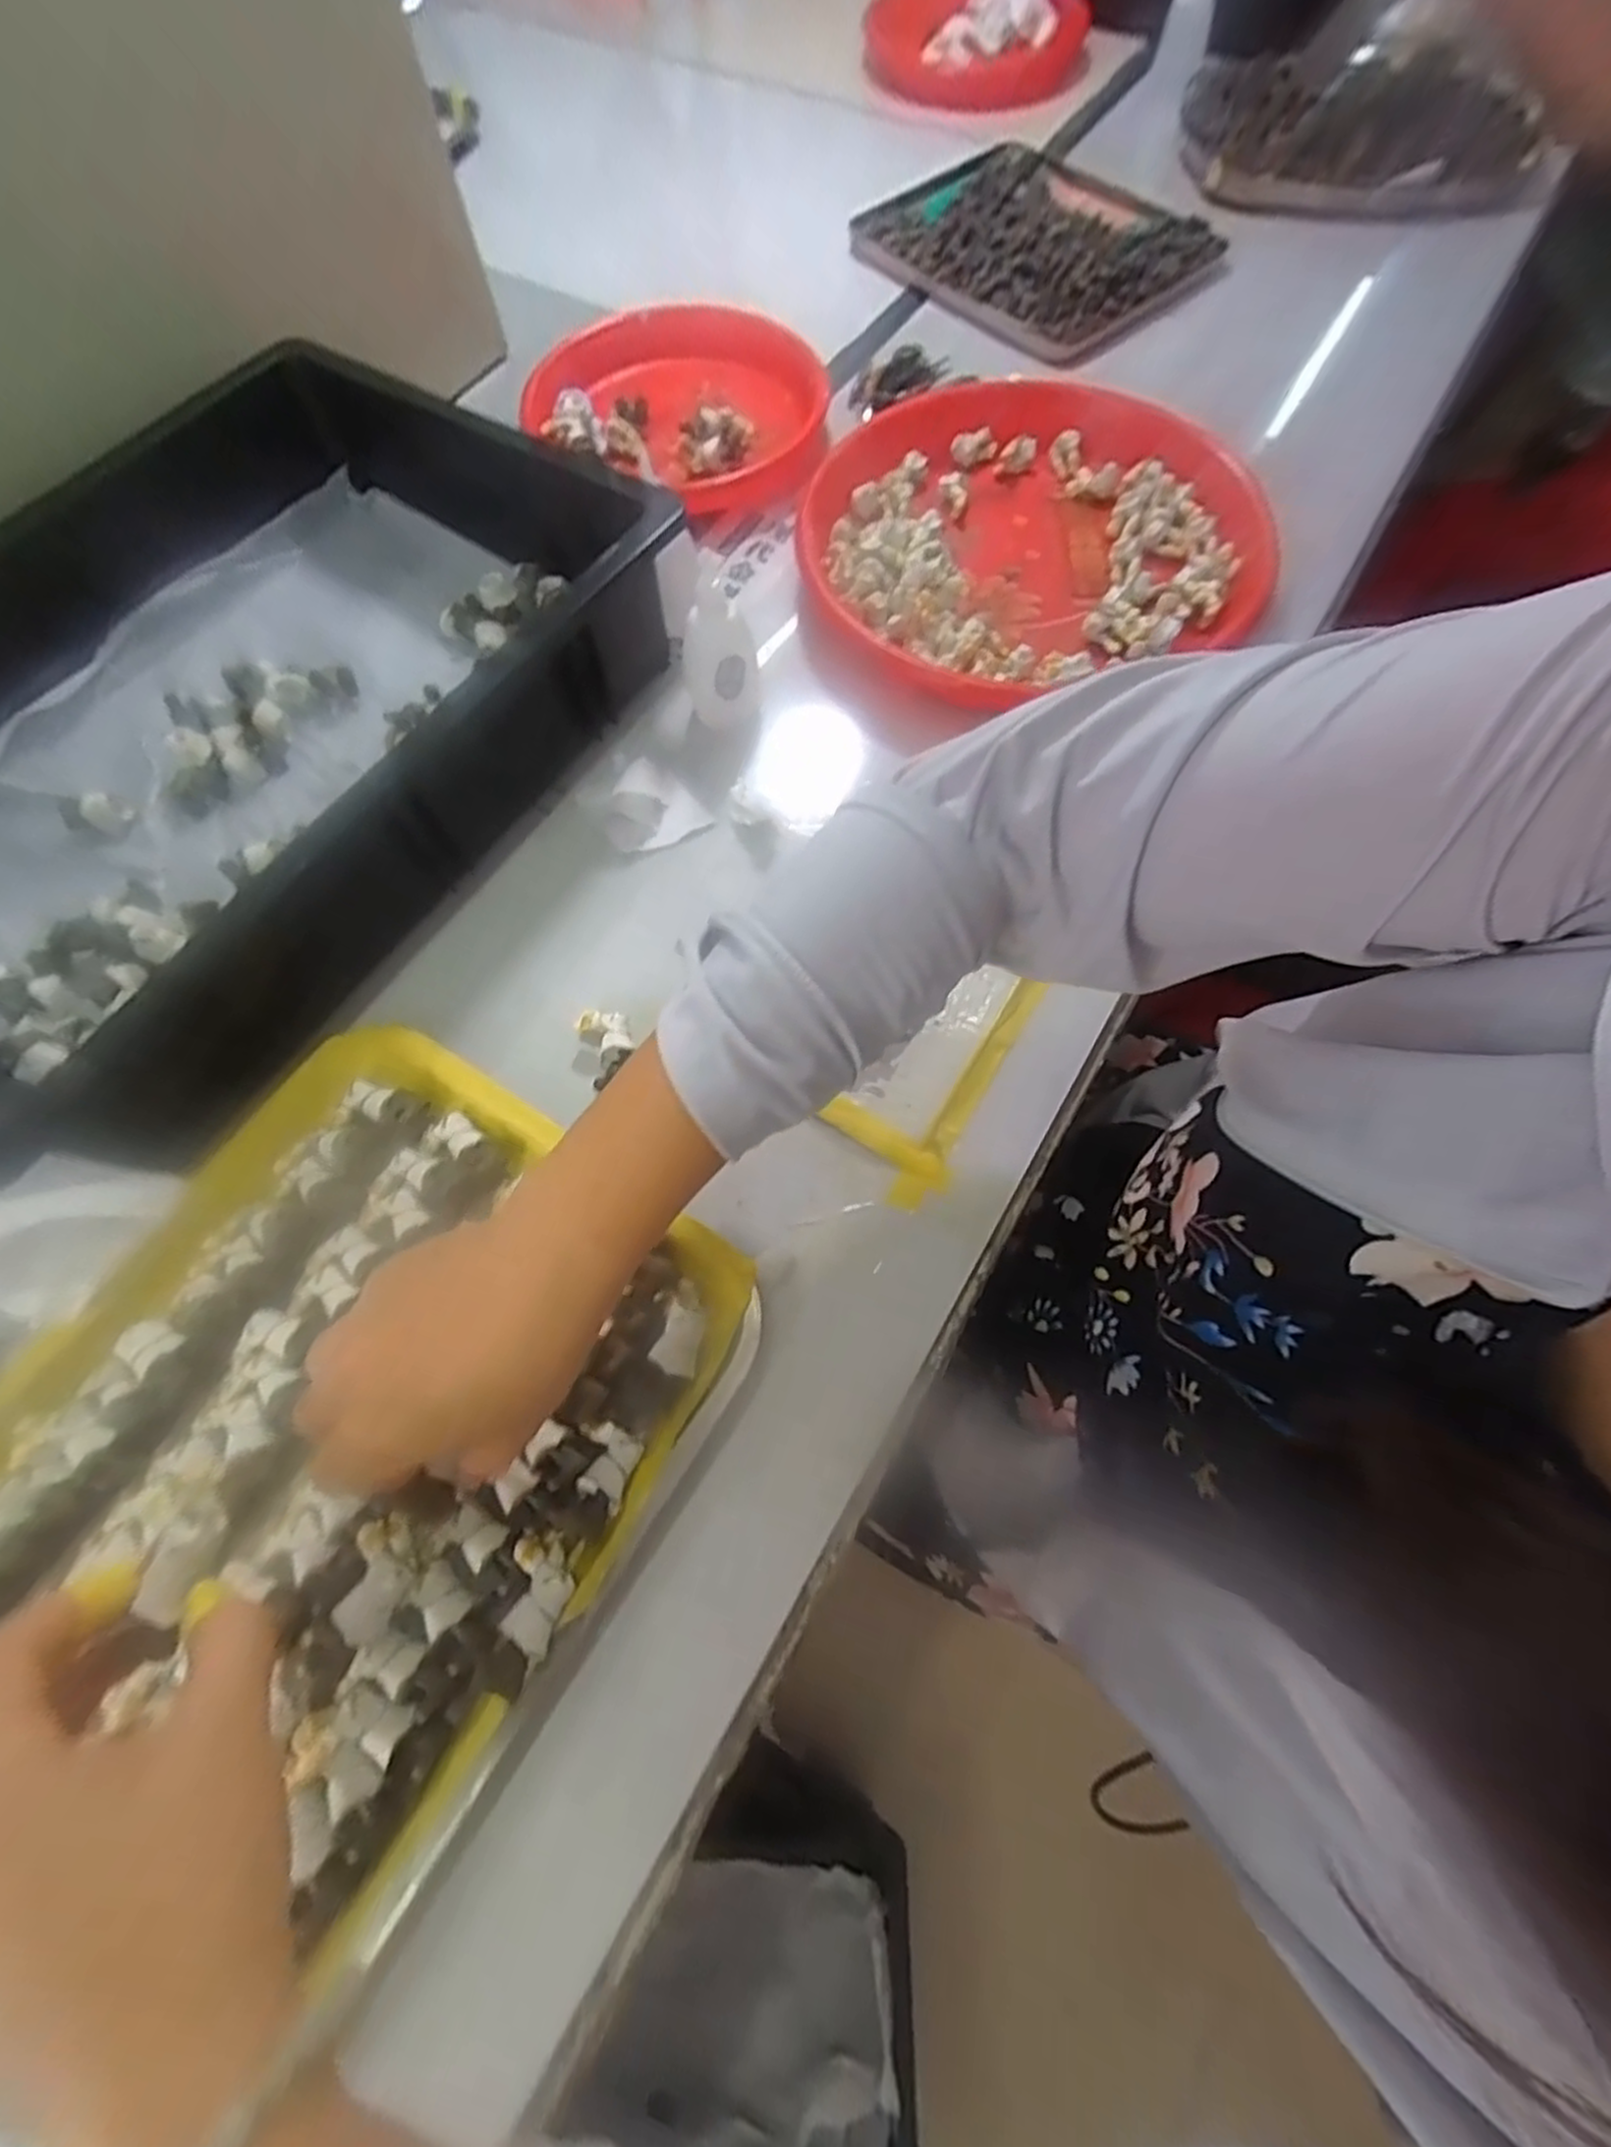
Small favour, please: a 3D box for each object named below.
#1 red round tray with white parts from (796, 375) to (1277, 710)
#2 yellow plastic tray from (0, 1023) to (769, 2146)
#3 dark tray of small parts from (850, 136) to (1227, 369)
[{"bbox_3d":[0.144,-0.356,0.501,0.298,0.033,0.254,-24,70,-8],"label":"red round tray with white parts"},{"bbox_3d":[-0.203,0.157,0.304,0.257,0.033,0.330,31,72,13],"label":"yellow plastic tray"},{"bbox_3d":[0.188,-0.715,0.645,0.215,0.021,0.281,-42,73,-14],"label":"dark tray of small parts"}]

